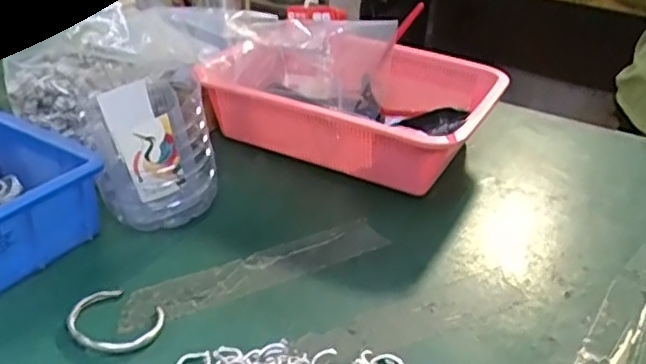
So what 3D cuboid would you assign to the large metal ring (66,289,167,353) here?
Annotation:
[{"bbox_3d":[-0.149,0.098,0.438,0.067,0.007,0.053,16,32,20],"label":"large metal ring"}]

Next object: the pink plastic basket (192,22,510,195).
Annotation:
[{"bbox_3d":[0.038,-0.084,0.672,0.287,0.104,0.204,18,32,22],"label":"pink plastic basket"}]

